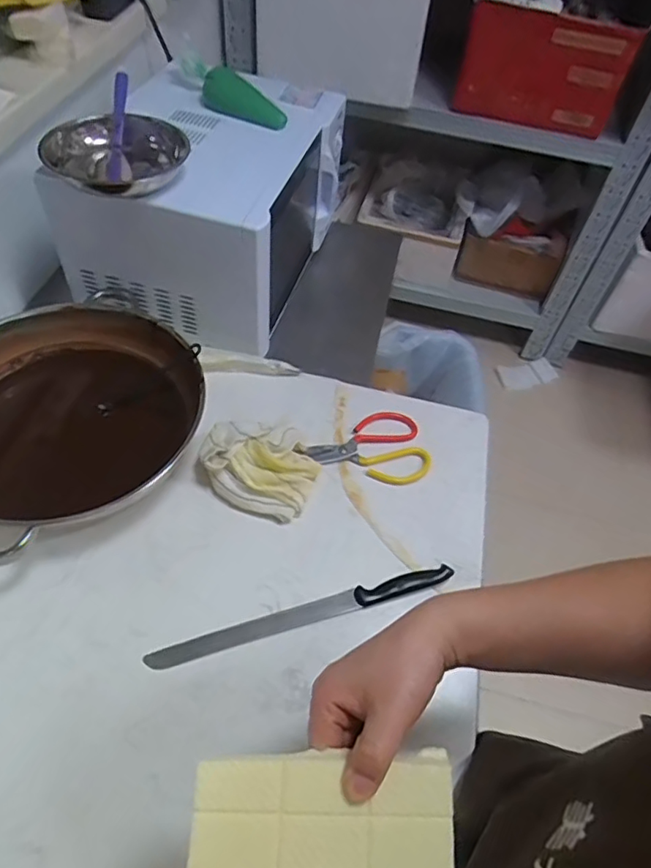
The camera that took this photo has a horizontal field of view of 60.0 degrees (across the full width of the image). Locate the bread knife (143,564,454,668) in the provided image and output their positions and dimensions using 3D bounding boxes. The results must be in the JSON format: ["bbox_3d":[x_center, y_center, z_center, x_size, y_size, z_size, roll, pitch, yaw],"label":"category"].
[{"bbox_3d":[-0.022,0.212,0.671,0.369,0.011,0.024,-12,55,-14],"label":"bread knife"}]

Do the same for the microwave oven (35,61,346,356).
[{"bbox_3d":[-0.189,-0.380,0.950,0.340,0.294,0.455,13,53,5],"label":"microwave oven"}]

